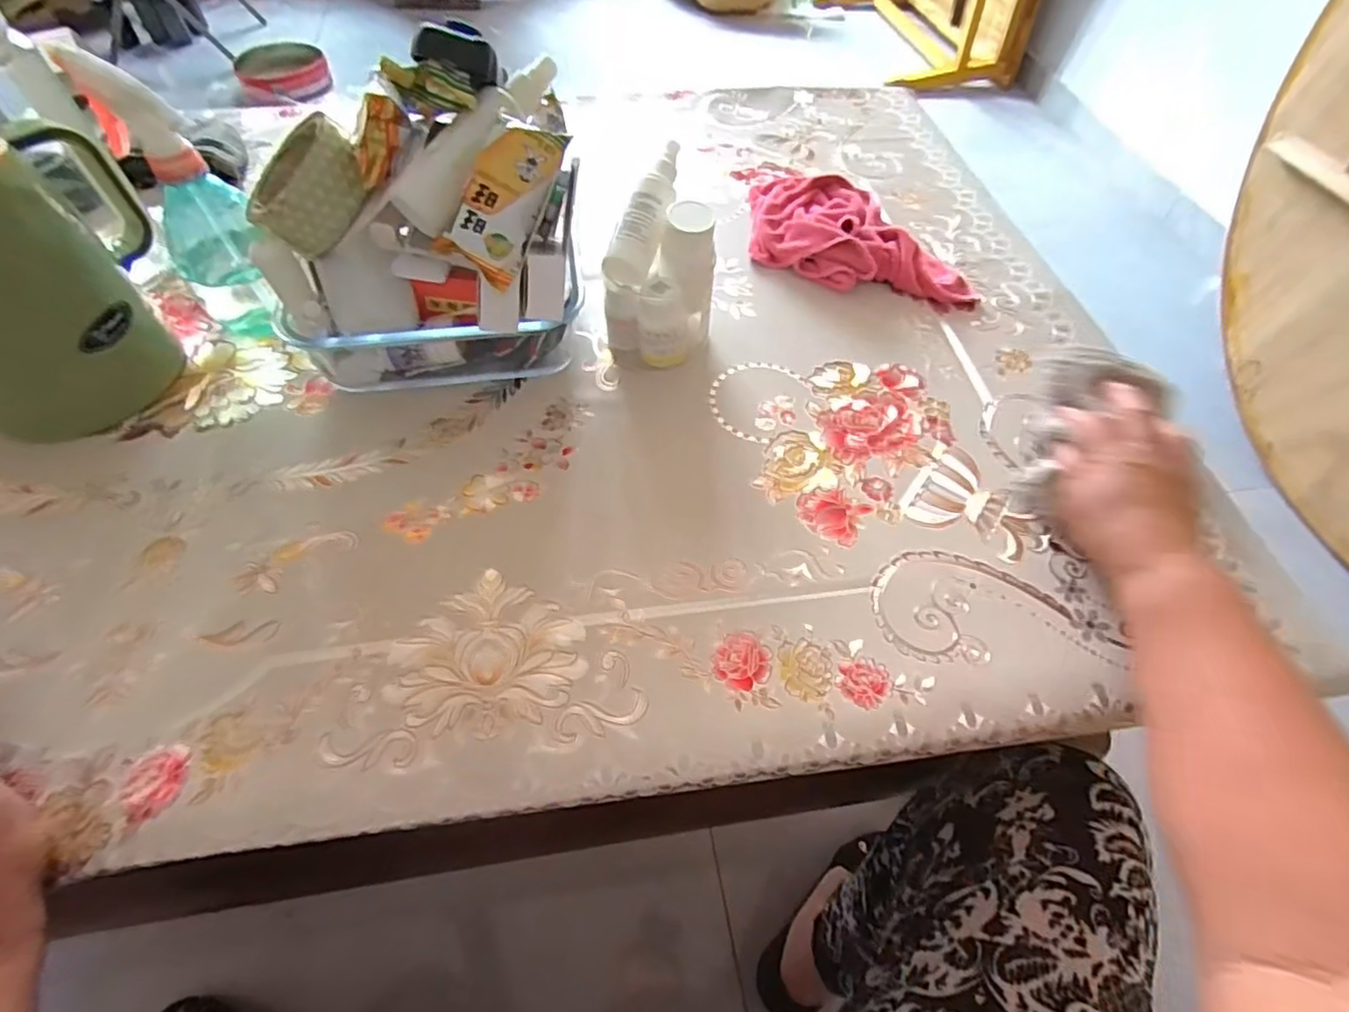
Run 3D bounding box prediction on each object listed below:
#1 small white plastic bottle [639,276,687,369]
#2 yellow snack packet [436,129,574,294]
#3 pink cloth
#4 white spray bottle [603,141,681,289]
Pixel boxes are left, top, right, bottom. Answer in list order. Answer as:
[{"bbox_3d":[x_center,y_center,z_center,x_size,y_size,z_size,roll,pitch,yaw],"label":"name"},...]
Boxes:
[{"bbox_3d":[-0.008,-0.140,0.487,0.036,0.075,0.031,1,55,-2],"label":"small white plastic bottle"},{"bbox_3d":[-0.103,-0.188,0.384,0.048,0.094,0.023,28,9,-22],"label":"yellow snack packet"},{"bbox_3d":[0.177,-0.274,0.601,0.201,0.039,0.187,3,55,0],"label":"pink cloth"},{"bbox_3d":[-0.017,-0.222,0.463,0.034,0.027,0.116,19,83,11],"label":"white spray bottle"}]

